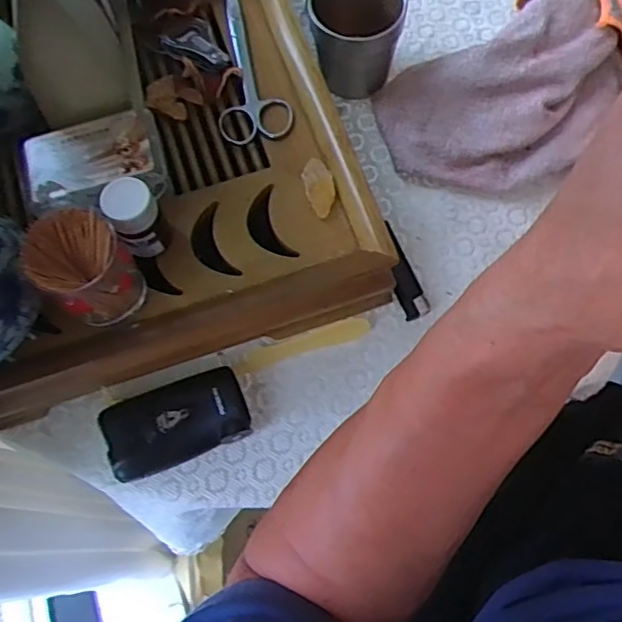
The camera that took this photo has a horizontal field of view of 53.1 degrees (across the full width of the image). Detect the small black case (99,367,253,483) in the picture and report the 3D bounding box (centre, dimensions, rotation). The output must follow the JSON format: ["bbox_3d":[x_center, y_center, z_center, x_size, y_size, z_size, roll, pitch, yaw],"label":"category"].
[{"bbox_3d":[-0.085,0.069,0.394,0.088,0.024,0.049,-22,71,-6],"label":"small black case"}]

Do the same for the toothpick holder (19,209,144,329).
[{"bbox_3d":[-0.123,-0.024,0.342,0.047,0.060,0.043,-1,70,2],"label":"toothpick holder"}]

